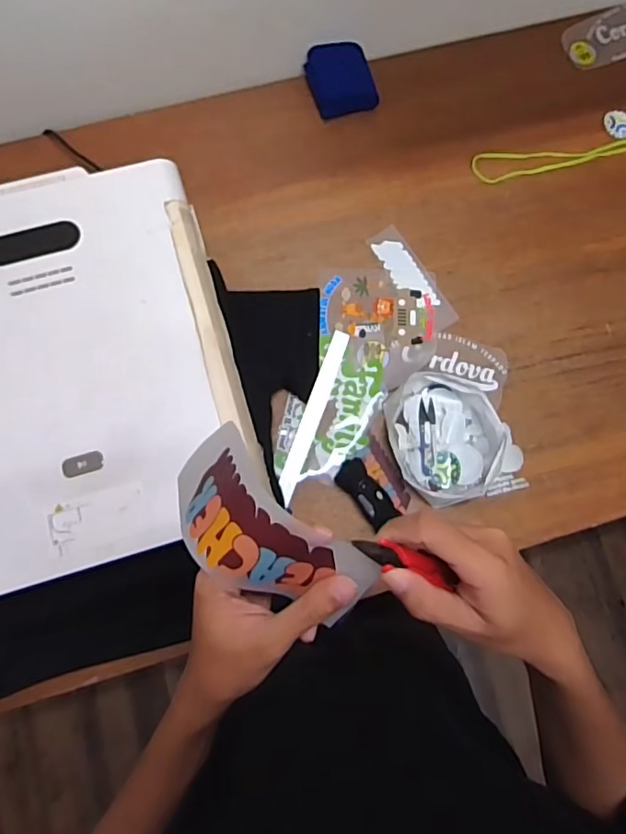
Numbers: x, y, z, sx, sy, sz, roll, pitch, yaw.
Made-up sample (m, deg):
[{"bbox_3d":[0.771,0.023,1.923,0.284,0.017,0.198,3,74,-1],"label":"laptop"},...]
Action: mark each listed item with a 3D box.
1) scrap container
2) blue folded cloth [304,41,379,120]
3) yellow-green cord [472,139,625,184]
[{"bbox_3d":[0.202,0.029,0.814,0.164,0.042,0.199,-17,80,-4],"label":"scrap container"},{"bbox_3d":[0.050,-0.597,0.937,0.105,0.032,0.120,-17,80,-5],"label":"blue folded cloth"},{"bbox_3d":[0.463,-0.466,0.948,0.368,0.016,0.056,-10,78,-3],"label":"yellow-green cord"}]

